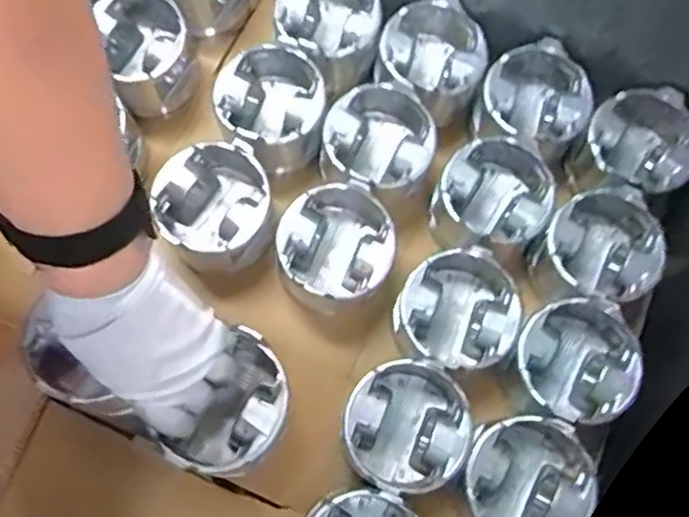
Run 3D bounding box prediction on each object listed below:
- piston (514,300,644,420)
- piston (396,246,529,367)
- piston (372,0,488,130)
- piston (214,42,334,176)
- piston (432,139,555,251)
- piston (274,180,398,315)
[{"bbox_3d":[0.188,0.088,0.525,0.096,0.060,0.094,-37,78,-13],"label":"piston"},{"bbox_3d":[0.093,0.045,0.540,0.094,0.075,0.093,1,72,-2],"label":"piston"},{"bbox_3d":[0.078,-0.181,0.598,0.096,0.066,0.111,26,73,6],"label":"piston"},{"bbox_3d":[-0.067,-0.136,0.583,0.099,0.077,0.101,-19,74,-8],"label":"piston"},{"bbox_3d":[0.130,-0.047,0.571,0.096,0.076,0.110,25,73,5],"label":"piston"},{"bbox_3d":[-0.008,-0.004,0.551,0.097,0.087,0.094,1,72,-2],"label":"piston"}]

